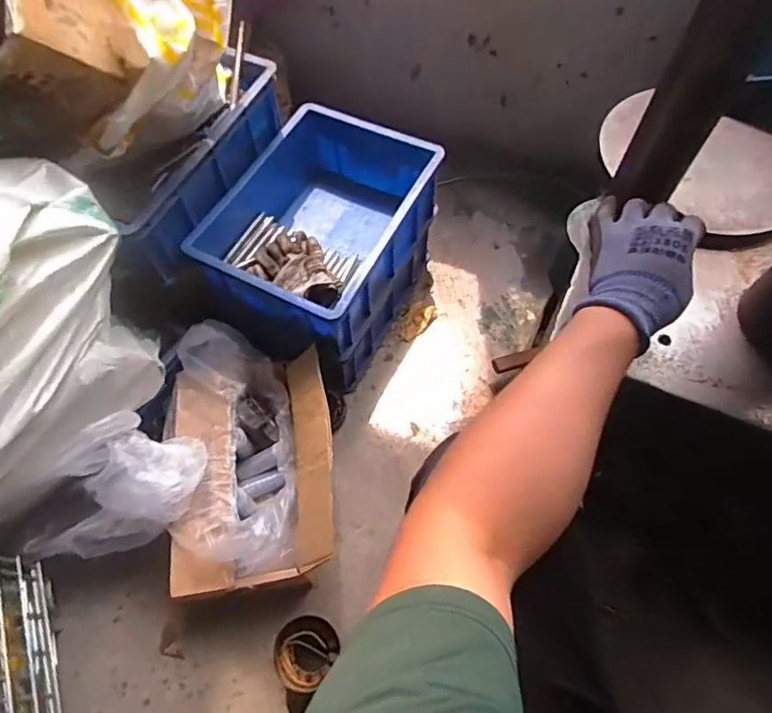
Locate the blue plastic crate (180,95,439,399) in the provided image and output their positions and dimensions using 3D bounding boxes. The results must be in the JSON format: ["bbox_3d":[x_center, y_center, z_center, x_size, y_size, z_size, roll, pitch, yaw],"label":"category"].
[{"bbox_3d":[-0.129,-0.203,1.039,0.343,0.288,0.404,27,65,14],"label":"blue plastic crate"}]

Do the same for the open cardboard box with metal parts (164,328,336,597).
[{"bbox_3d":[-0.212,0.165,0.900,0.247,0.179,0.408,-7,62,-4],"label":"open cardboard box with metal parts"}]

